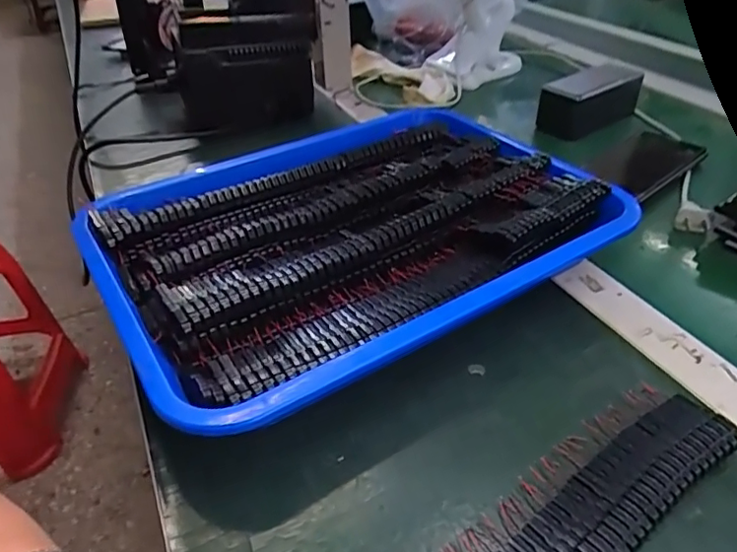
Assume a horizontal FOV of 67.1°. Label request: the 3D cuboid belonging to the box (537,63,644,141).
[{"bbox_3d":[0.251,-0.200,0.628,0.131,0.050,0.059,-28,45,-30],"label":"box"}]

